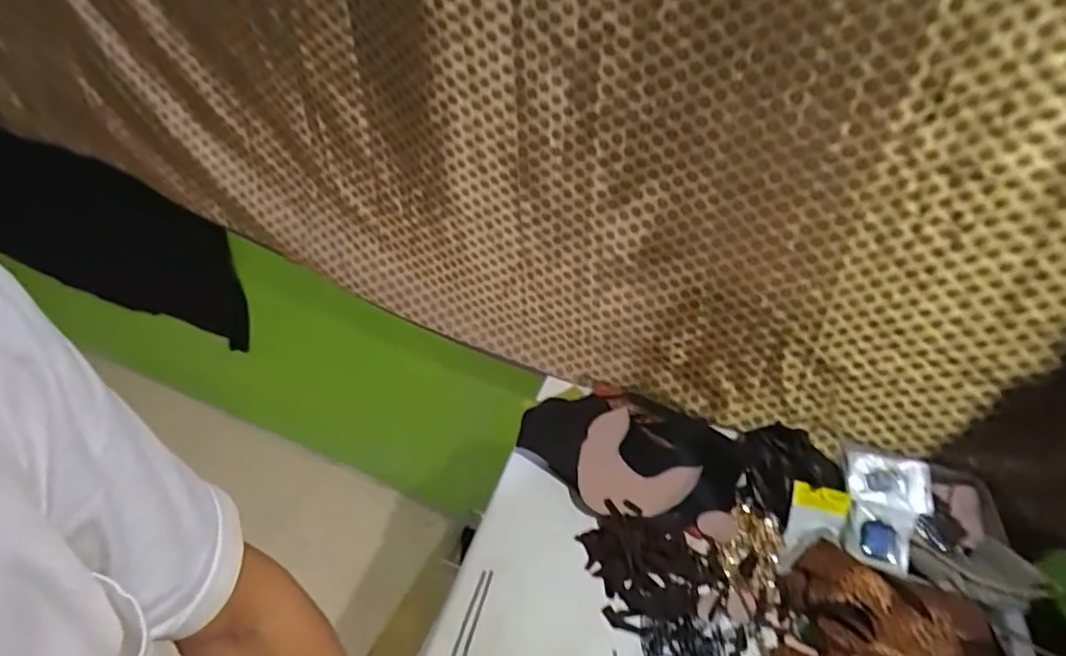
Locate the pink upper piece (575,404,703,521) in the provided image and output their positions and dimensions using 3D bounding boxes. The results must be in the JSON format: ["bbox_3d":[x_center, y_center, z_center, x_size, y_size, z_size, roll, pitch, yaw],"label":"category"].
[{"bbox_3d":[0.136,0.199,0.837,0.164,0.018,0.158,-29,51,-35],"label":"pink upper piece"}]

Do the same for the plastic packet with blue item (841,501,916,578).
[{"bbox_3d":[0.447,0.270,0.760,0.079,0.030,0.084,22,42,18],"label":"plastic packet with blue item"}]

